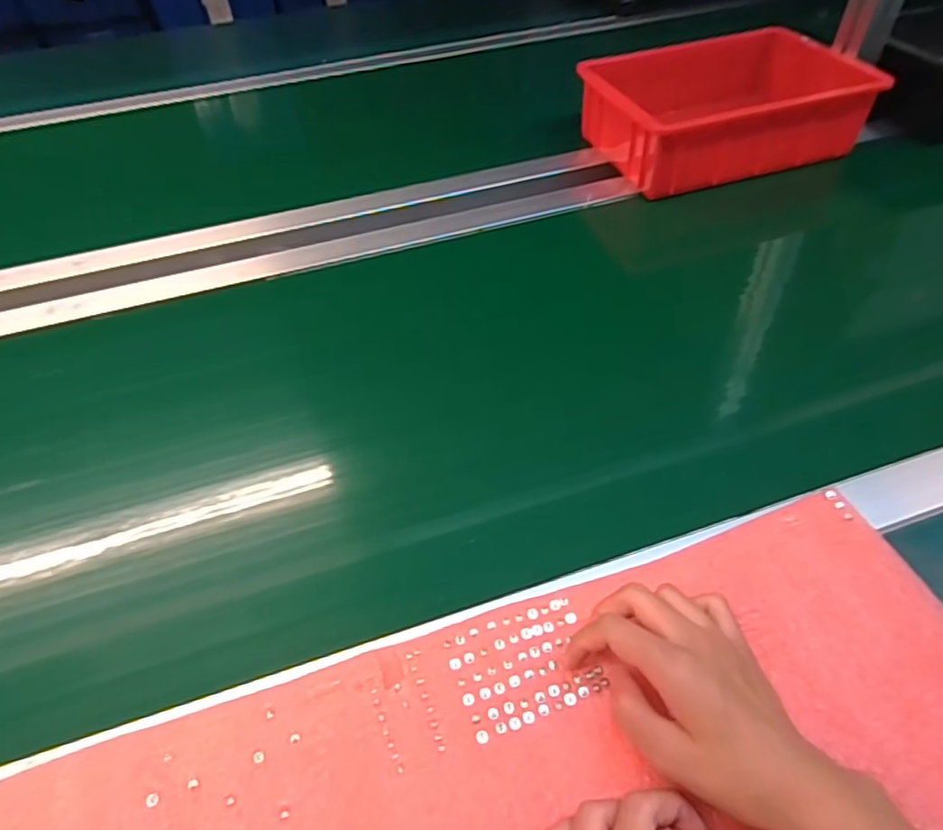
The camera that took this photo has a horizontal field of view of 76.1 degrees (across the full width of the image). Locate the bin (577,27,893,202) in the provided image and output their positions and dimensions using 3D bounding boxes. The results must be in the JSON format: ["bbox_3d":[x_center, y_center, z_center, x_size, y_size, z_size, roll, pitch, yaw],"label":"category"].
[{"bbox_3d":[0.313,-0.388,0.757,0.317,0.092,0.237,-15,50,-9],"label":"bin"}]

